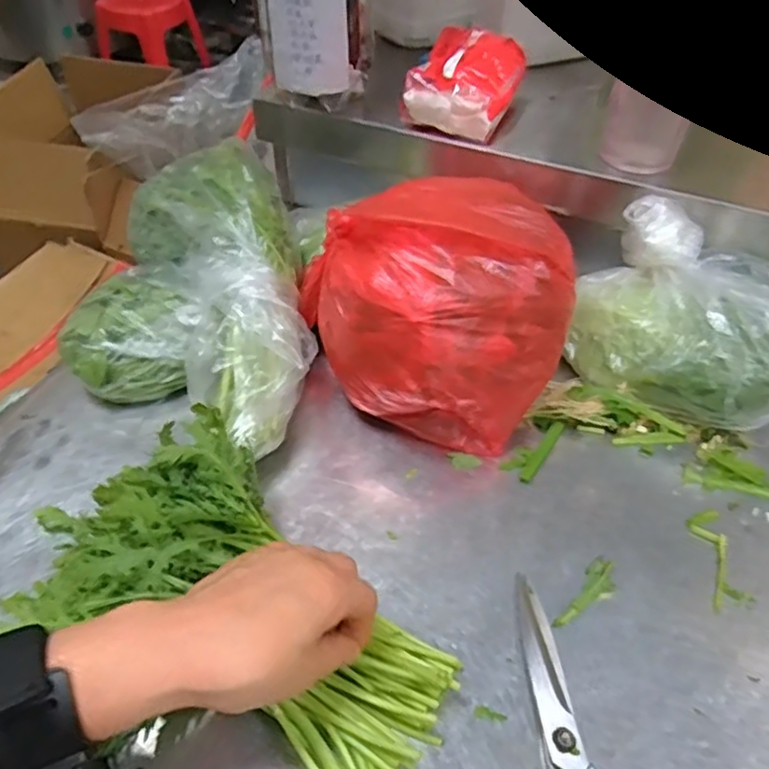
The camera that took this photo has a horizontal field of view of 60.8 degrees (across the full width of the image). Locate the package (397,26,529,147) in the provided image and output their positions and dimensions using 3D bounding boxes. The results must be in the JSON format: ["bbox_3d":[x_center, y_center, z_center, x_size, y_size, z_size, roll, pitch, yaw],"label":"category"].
[{"bbox_3d":[0.073,-0.275,0.597,0.089,0.058,0.096,23,51,19],"label":"package"}]

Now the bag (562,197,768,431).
[{"bbox_3d":[0.244,-0.041,0.523,0.182,0.122,0.112,25,52,20],"label":"bag"}]

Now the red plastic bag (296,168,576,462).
[{"bbox_3d":[0.041,-0.058,0.514,0.194,0.149,0.181,-9,49,-9],"label":"red plastic bag"}]

